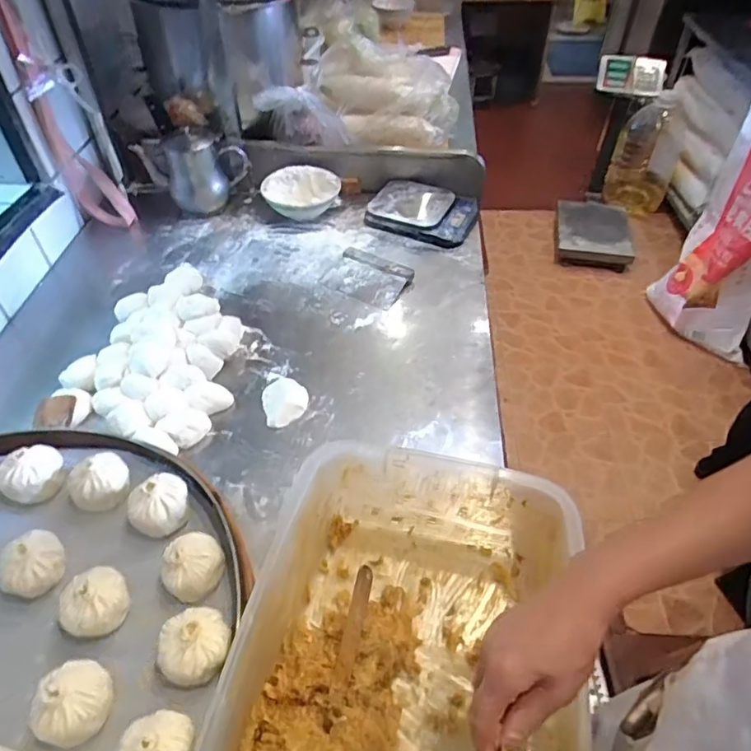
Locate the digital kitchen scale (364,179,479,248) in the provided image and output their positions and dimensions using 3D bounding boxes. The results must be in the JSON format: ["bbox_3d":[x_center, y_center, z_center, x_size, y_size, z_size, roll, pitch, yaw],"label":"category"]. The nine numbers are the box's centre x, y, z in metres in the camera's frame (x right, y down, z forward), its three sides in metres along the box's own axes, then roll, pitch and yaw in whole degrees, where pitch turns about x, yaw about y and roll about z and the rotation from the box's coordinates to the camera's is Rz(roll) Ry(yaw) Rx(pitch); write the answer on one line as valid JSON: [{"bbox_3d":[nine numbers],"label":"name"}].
[{"bbox_3d":[0.098,-0.340,1.126,0.211,0.052,0.169,23,50,19],"label":"digital kitchen scale"}]

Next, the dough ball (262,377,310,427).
[{"bbox_3d":[-0.131,0.034,0.802,0.065,0.018,0.085,-13,48,-13],"label":"dough ball"}]

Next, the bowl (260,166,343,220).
[{"bbox_3d":[-0.152,-0.361,1.112,0.153,0.066,0.133,15,48,13],"label":"bowl"}]

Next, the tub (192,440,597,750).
[{"bbox_3d":[0.027,0.277,0.489,0.286,0.130,0.399,11,47,9],"label":"tub"}]

